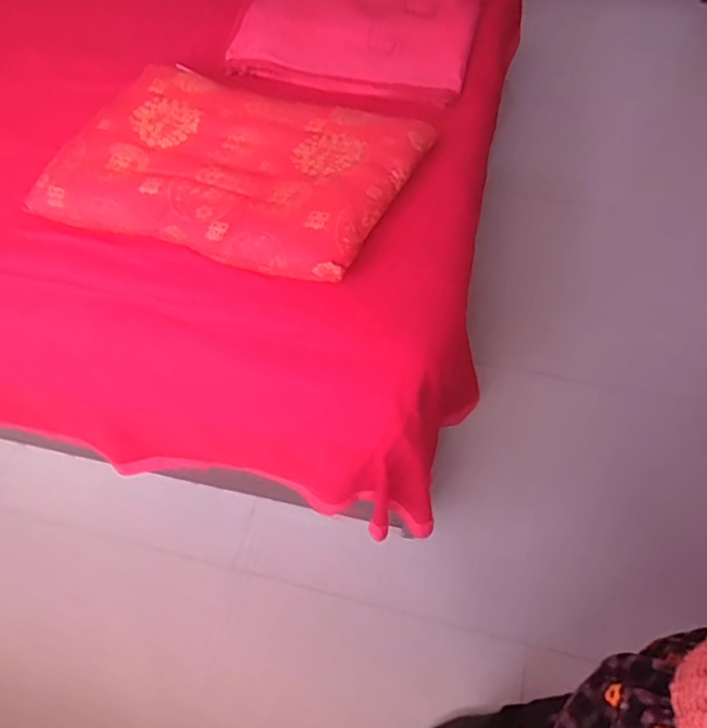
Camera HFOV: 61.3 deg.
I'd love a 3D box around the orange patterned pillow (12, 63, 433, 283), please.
[{"bbox_3d":[-0.207,-0.358,1.039,0.587,0.084,0.410,19,60,14],"label":"orange patterned pillow"}]

